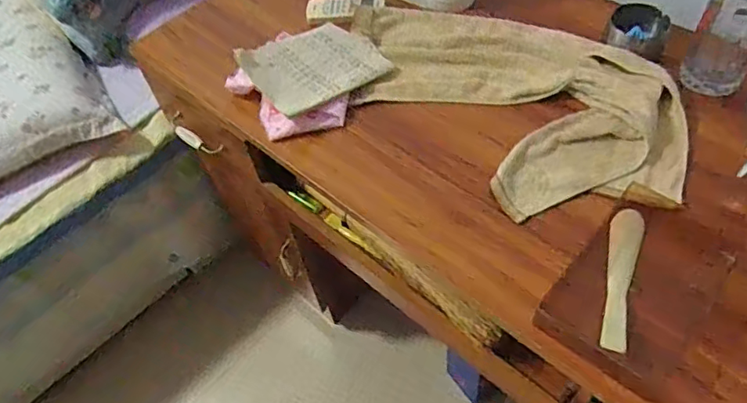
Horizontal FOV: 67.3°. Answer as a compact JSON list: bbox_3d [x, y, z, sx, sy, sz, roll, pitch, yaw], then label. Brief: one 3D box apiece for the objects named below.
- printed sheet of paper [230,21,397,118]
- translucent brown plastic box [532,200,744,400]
[{"bbox_3d":[-0.089,-0.204,0.825,0.195,0.019,0.136,-29,69,-27],"label":"printed sheet of paper"},{"bbox_3d":[0.288,0.090,0.612,0.141,0.037,0.222,31,62,24],"label":"translucent brown plastic box"}]

